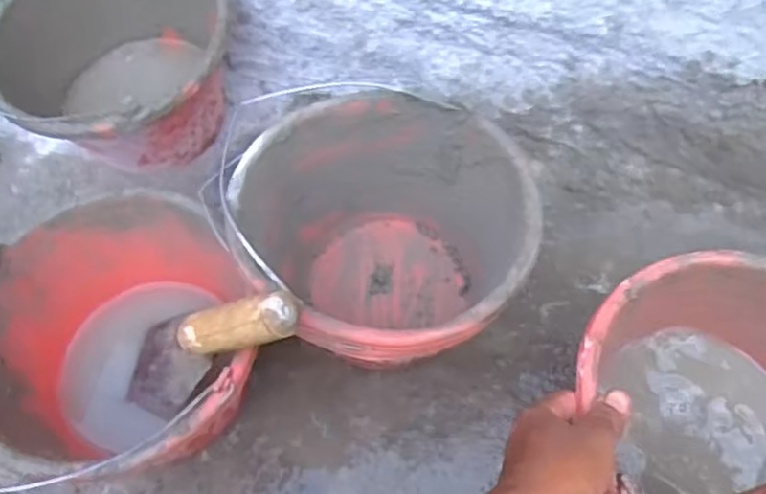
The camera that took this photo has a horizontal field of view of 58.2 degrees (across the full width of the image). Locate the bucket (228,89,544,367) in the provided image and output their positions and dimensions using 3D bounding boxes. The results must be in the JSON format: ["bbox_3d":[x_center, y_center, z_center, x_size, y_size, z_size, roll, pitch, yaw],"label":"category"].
[{"bbox_3d":[0.005,0.016,0.626,0.230,0.194,0.242,-1,59,1],"label":"bucket"}]

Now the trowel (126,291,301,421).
[{"bbox_3d":[-0.149,0.081,0.562,0.054,0.275,0.084,29,58,-21],"label":"trowel"}]

